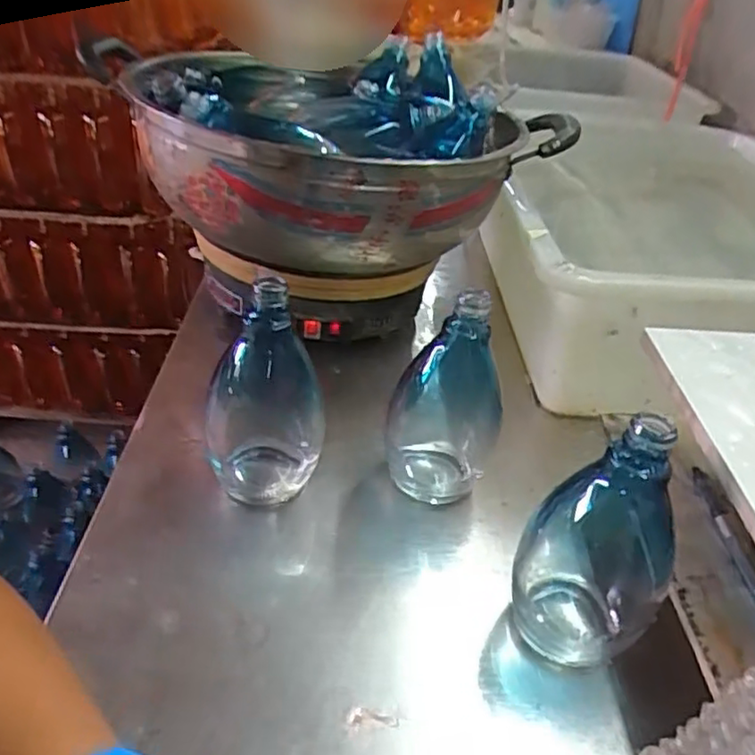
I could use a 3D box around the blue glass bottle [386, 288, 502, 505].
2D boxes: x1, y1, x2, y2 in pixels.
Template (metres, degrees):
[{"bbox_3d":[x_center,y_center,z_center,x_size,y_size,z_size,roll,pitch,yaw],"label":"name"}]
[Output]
[{"bbox_3d":[0.046,0.009,0.422,0.072,0.134,0.061,14,35,10],"label":"blue glass bottle"}]

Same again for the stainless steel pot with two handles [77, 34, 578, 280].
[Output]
[{"bbox_3d":[-0.059,-0.209,0.581,0.301,0.117,0.340,-28,45,-35],"label":"stainless steel pot with two handles"}]

